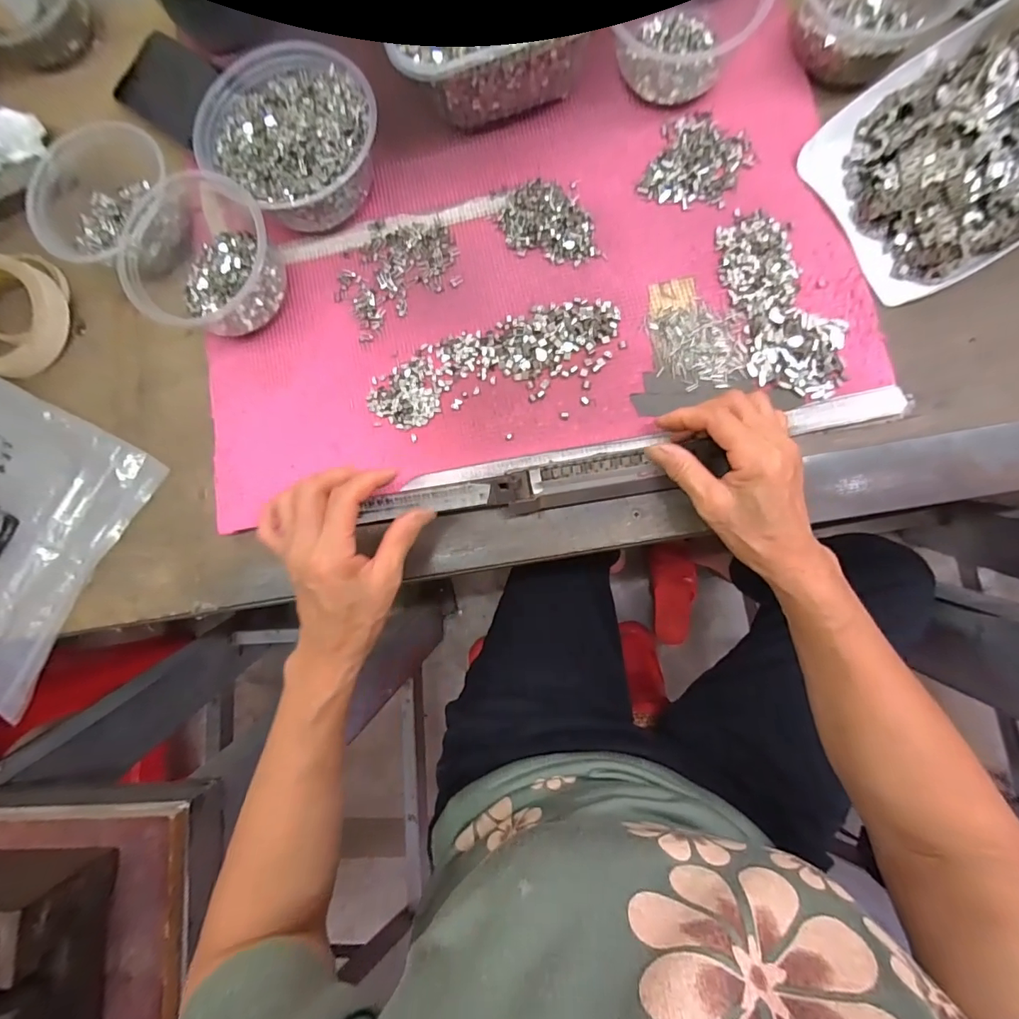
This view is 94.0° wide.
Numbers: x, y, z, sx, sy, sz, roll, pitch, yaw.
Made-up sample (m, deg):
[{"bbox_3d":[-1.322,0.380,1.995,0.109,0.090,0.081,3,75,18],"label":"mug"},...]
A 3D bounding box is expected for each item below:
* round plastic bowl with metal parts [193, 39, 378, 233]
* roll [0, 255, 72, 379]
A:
[{"bbox_3d":[-0.172,-0.296,0.379,0.135,0.049,0.123,-1,83,5],"label":"round plastic bowl with metal parts"},{"bbox_3d":[-0.444,-0.168,0.415,0.094,0.031,0.095,-1,83,5],"label":"roll"}]

